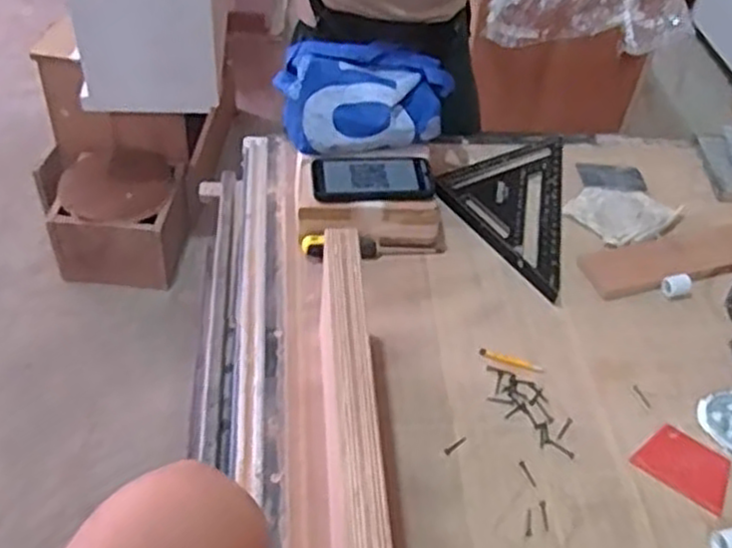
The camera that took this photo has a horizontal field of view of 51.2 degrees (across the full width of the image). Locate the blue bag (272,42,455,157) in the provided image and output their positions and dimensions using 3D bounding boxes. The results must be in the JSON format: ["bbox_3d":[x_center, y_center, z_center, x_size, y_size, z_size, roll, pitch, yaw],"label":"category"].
[{"bbox_3d":[-0.005,-0.280,1.196,0.270,0.094,0.184,2,45,-4],"label":"blue bag"}]

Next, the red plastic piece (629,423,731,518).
[{"bbox_3d":[0.385,0.231,0.918,0.105,0.006,0.080,31,52,25],"label":"red plastic piece"}]

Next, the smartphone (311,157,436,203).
[{"bbox_3d":[0.008,-0.141,1.123,0.179,0.020,0.082,-1,56,7],"label":"smartphone"}]

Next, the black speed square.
[{"bbox_3d":[0.215,-0.120,1.230,0.195,0.029,0.379,9,46,6],"label":"black speed square"}]

